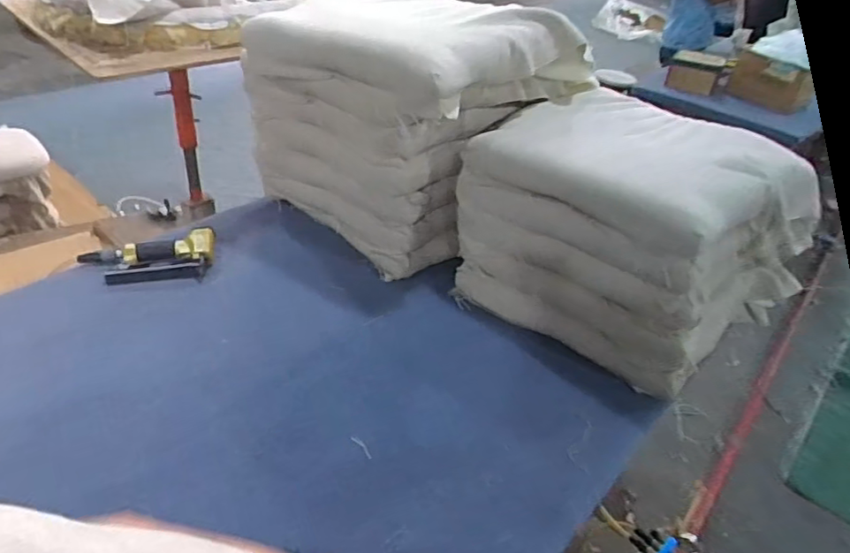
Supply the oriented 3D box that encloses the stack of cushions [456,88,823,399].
[{"bbox_3d":[0.369,-0.080,1.120,0.429,0.351,0.483,-24,46,-34],"label":"stack of cushions"}]

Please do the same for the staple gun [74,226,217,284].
[{"bbox_3d":[-0.546,-0.040,1.173,0.242,0.039,0.122,-4,37,-13],"label":"staple gun"}]

